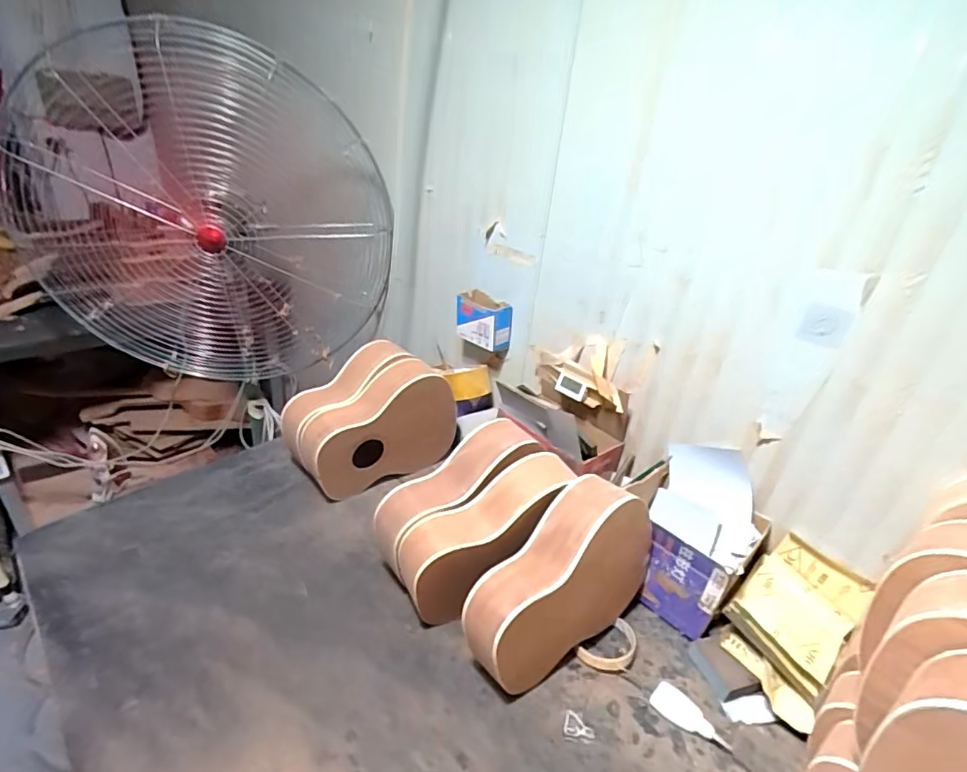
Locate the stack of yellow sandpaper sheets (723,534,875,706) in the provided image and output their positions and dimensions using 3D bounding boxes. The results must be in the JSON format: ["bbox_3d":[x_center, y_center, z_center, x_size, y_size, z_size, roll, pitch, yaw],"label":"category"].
[{"bbox_3d":[0.419,0.297,0.679,0.171,0.057,0.129,-34,58,-26],"label":"stack of yellow sandpaper sheets"}]

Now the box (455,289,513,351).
[{"bbox_3d":[-0.001,-0.130,1.027,0.058,0.088,0.111,-18,38,-37],"label":"box"}]

